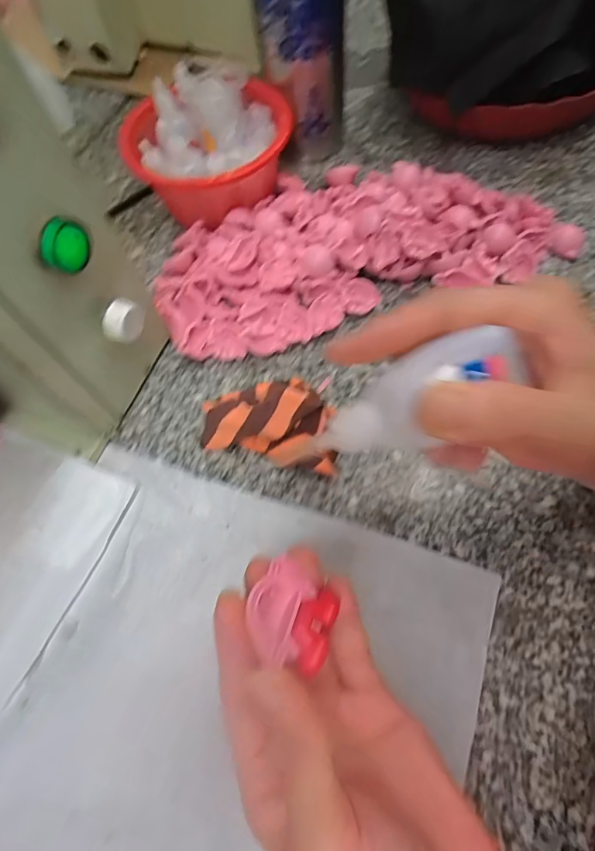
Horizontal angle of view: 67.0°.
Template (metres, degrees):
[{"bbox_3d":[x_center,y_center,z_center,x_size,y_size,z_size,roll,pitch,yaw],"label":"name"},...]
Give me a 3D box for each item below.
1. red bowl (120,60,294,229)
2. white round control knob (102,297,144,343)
[{"bbox_3d":[-0.077,-0.245,0.413,0.146,0.089,0.118,-34,68,-12],"label":"red bowl"},{"bbox_3d":[-0.116,-0.069,0.299,0.016,0.021,0.027,11,66,10],"label":"white round control knob"}]

